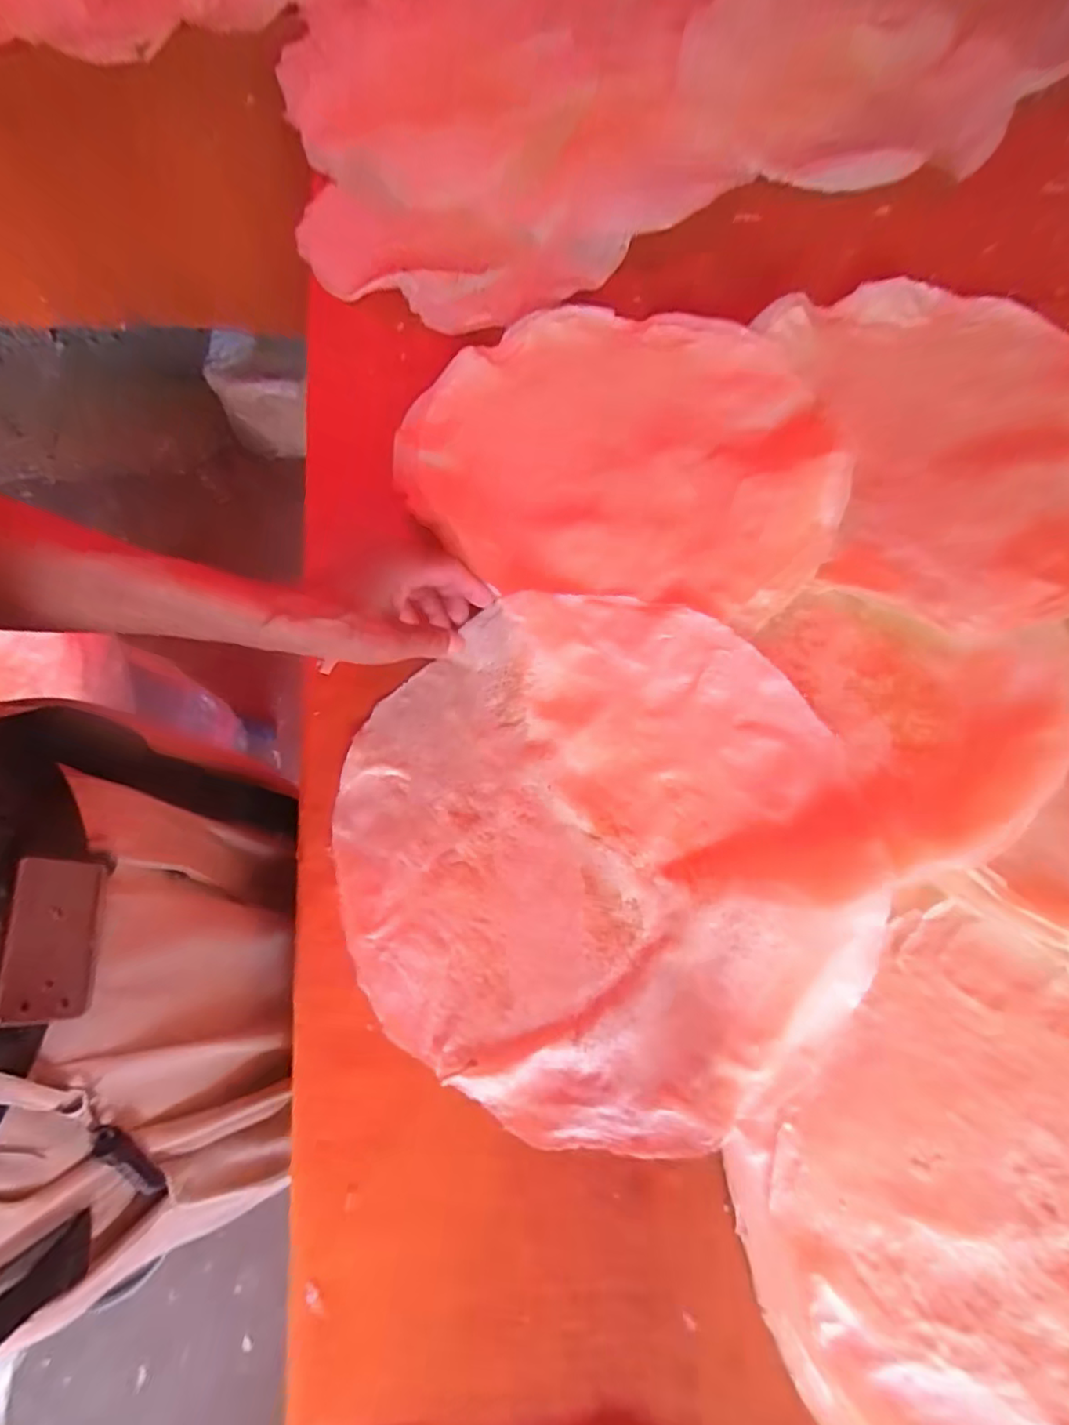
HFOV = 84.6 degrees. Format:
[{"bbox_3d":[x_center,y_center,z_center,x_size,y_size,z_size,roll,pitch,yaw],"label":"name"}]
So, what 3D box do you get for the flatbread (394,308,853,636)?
[{"bbox_3d":[0.065,-0.240,0.506,0.350,0.034,0.323,4,63,4],"label":"flatbread"}]

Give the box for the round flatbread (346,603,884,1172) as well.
[{"bbox_3d":[0.041,0.081,0.391,0.333,0.025,0.341,-2,69,5],"label":"round flatbread"}]

